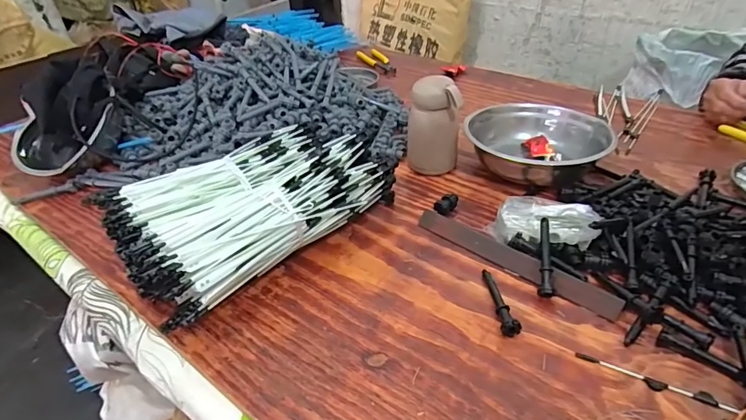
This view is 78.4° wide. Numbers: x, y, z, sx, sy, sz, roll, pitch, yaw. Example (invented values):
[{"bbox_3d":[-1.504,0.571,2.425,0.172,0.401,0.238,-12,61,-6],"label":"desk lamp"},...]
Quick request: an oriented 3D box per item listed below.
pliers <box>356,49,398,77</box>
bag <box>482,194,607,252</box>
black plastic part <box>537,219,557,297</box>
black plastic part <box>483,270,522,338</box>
[{"bbox_3d":[0.014,-0.372,1.150,0.050,0.014,0.170,-17,39,-16],"label":"pliers"},{"bbox_3d":[0.213,0.024,0.580,0.129,0.047,0.074,9,39,18],"label":"bag"},{"bbox_3d":[0.201,0.054,0.529,0.018,0.015,0.094,4,65,11],"label":"black plastic part"},{"bbox_3d":[0.143,0.098,0.510,0.020,0.018,0.092,-4,37,1],"label":"black plastic part"}]

